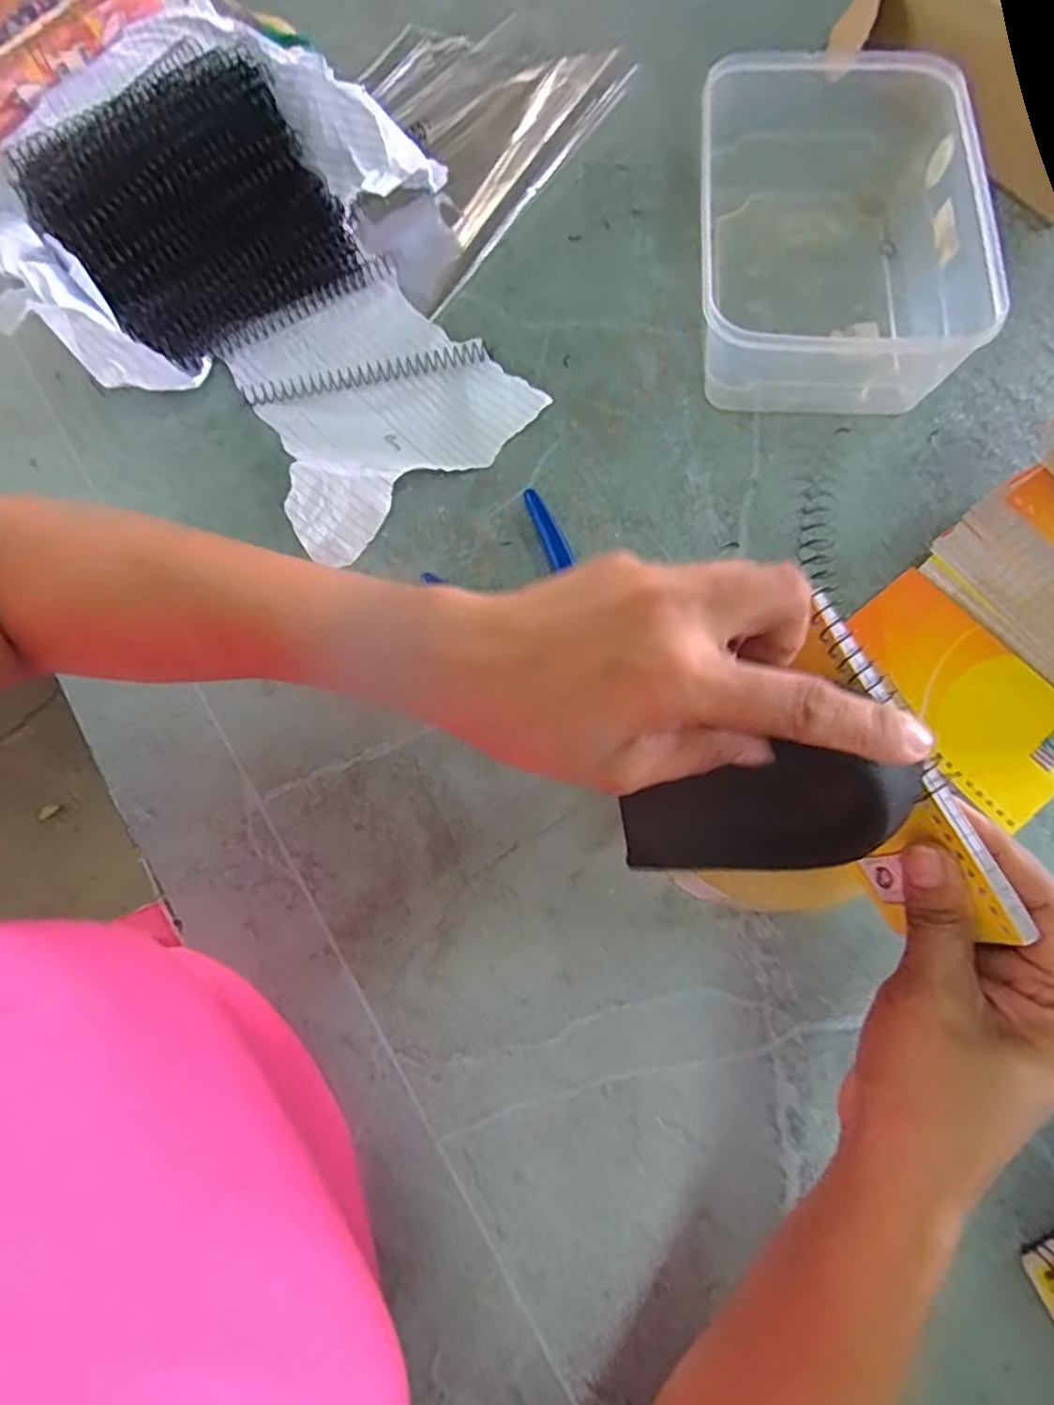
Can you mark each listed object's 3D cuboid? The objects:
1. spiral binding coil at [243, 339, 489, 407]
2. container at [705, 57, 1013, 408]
[{"bbox_3d":[-0.104,-0.215,0.446,0.155,0.007,0.015,-11,71,-2],"label":"spiral binding coil"},{"bbox_3d":[0.187,-0.291,0.429,0.162,0.068,0.237,6,71,4],"label":"container"}]

